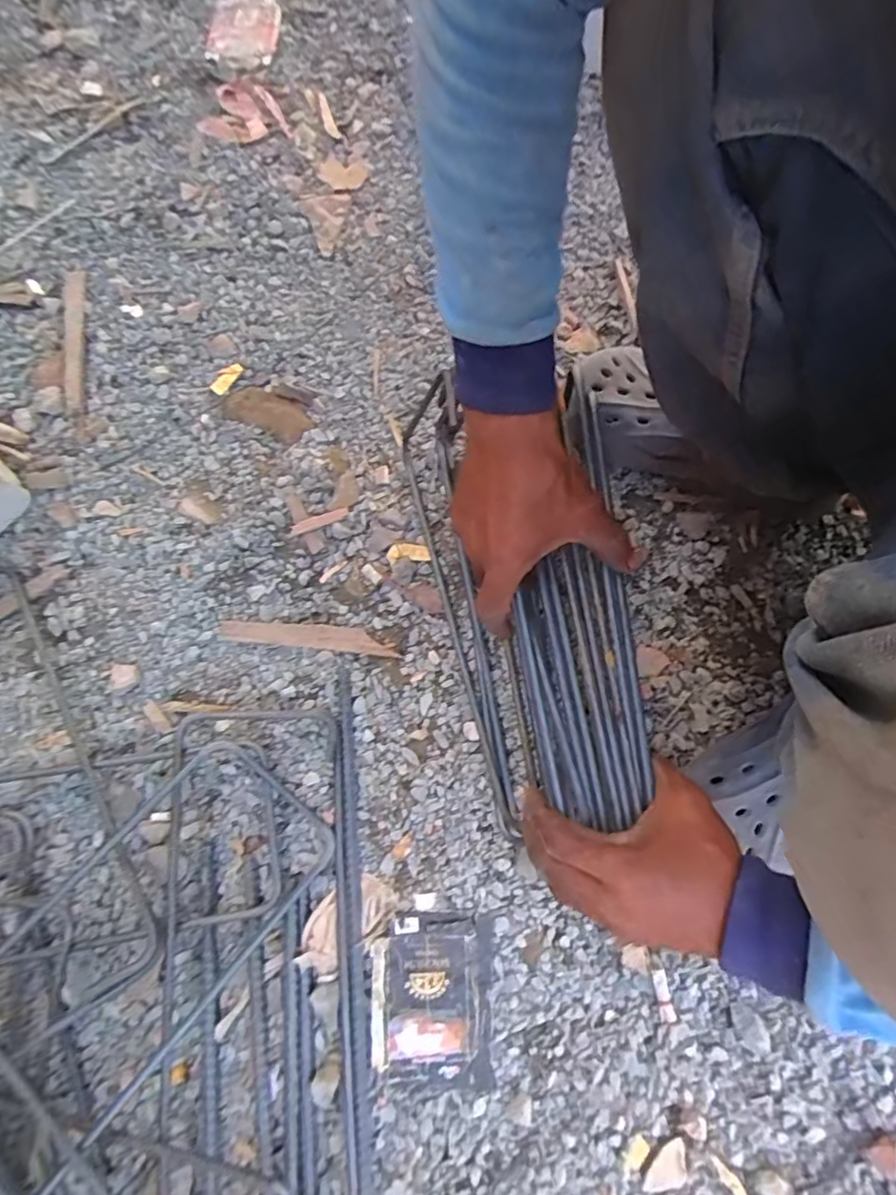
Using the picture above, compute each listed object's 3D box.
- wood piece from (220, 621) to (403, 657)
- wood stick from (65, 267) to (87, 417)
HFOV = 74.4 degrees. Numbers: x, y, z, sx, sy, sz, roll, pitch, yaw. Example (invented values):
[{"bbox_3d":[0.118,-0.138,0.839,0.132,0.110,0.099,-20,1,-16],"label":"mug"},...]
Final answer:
[{"bbox_3d":[-0.120,0.033,0.512,0.148,0.009,0.021,6,76,1],"label":"wood piece"},{"bbox_3d":[-0.363,-0.253,0.573,0.018,0.006,0.169,-10,76,-3],"label":"wood stick"}]

